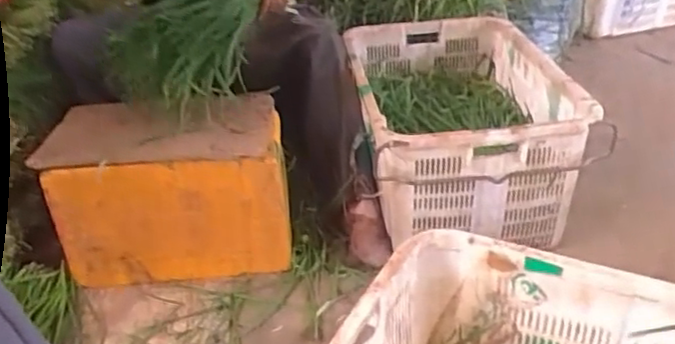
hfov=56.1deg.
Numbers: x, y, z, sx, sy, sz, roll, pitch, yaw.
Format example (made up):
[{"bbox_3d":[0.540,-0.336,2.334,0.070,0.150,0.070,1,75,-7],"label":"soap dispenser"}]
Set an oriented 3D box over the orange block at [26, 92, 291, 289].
[{"bbox_3d":[-0.341,0.062,1.370,0.466,0.366,0.220,-2,32,2],"label":"orange block"}]

